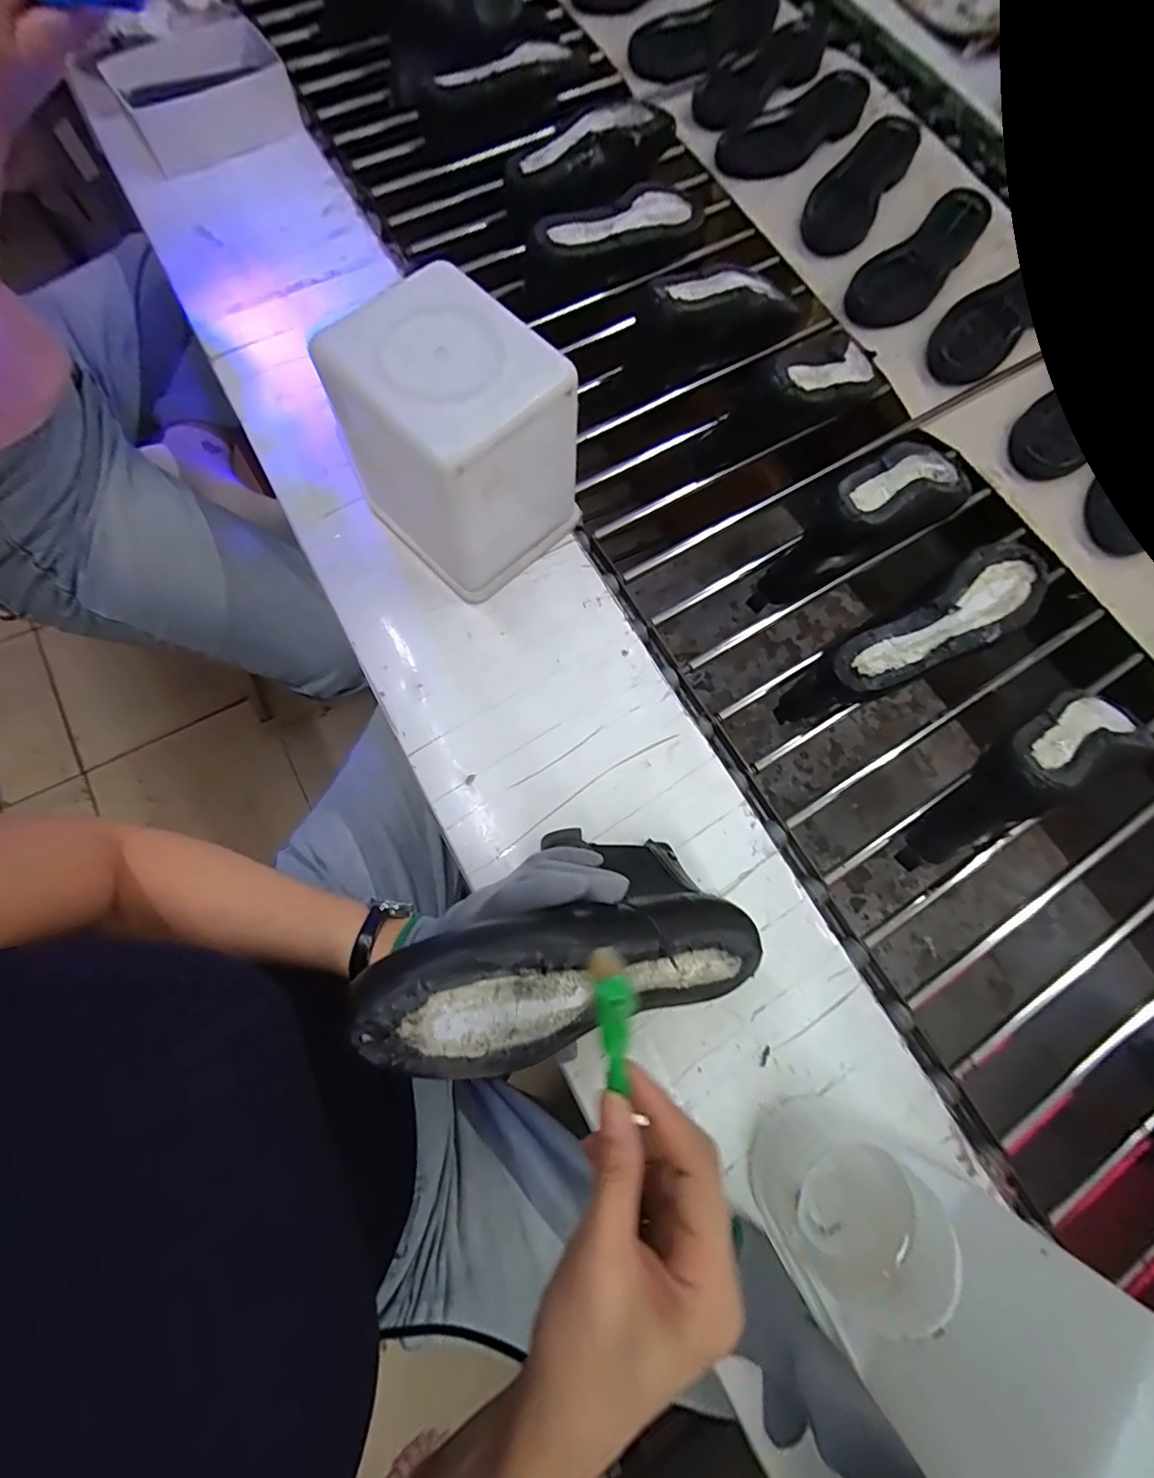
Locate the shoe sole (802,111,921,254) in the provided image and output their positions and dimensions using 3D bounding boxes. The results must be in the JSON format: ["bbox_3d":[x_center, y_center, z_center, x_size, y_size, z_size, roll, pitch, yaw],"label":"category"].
[{"bbox_3d":[0.363,-0.717,0.688,0.084,0.027,0.230,31,75,7],"label":"shoe sole"}]

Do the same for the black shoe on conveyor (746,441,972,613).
[{"bbox_3d":[0.288,-0.227,0.530,0.233,0.094,0.074,-29,78,-9],"label":"black shoe on conveyor"}]

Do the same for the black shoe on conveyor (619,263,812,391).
[{"bbox_3d":[0.160,-0.480,0.591,0.237,0.084,0.079,-25,76,-9],"label":"black shoe on conveyor"}]

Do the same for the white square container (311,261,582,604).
[{"bbox_3d":[-0.097,-0.230,0.432,0.149,0.171,0.127,40,76,9],"label":"white square container"}]

